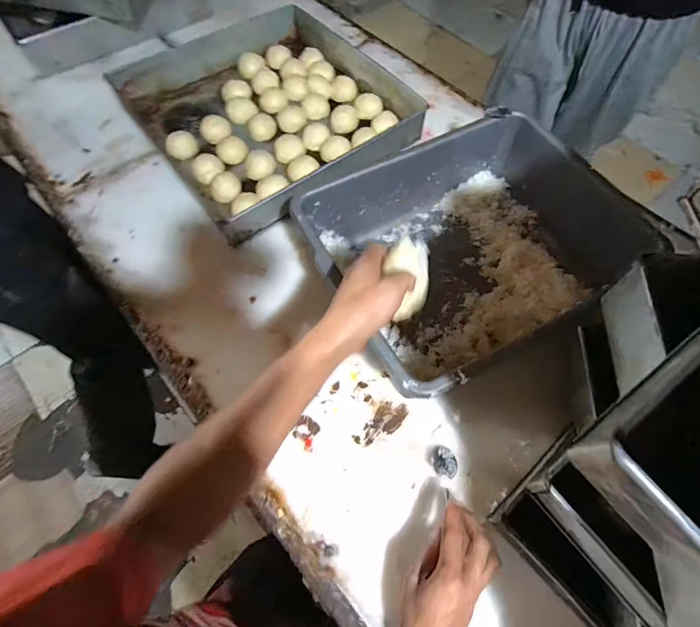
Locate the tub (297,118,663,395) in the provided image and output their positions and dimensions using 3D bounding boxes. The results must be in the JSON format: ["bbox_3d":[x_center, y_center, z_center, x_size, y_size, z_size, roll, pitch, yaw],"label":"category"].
[{"bbox_3d":[0.152,-0.100,0.566,0.366,0.126,0.274,-31,67,-14],"label":"tub"}]

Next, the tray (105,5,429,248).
[{"bbox_3d":[-0.153,-0.383,0.738,0.404,0.062,0.467,-35,68,-15],"label":"tray"}]

